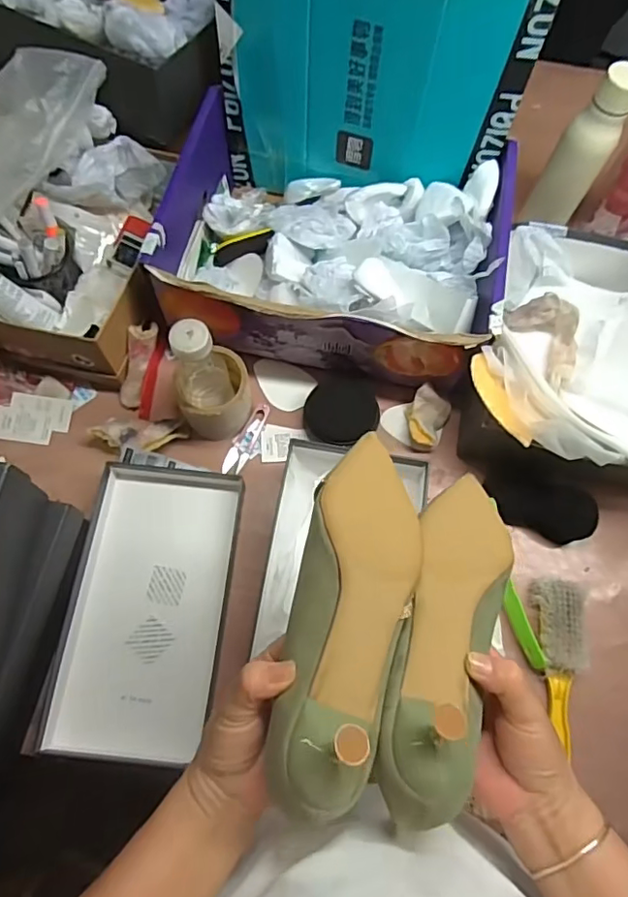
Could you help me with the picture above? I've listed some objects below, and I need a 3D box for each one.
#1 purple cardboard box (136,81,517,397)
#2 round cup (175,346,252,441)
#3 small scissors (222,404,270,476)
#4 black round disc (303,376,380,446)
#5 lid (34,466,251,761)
[{"bbox_3d":[0.023,-0.257,0.696,0.402,0.129,0.295,12,70,2],"label":"purple cardboard box"},{"bbox_3d":[-0.118,-0.063,0.646,0.082,0.091,0.072,-5,70,-4],"label":"round cup"},{"bbox_3d":[-0.083,-0.011,0.686,0.035,0.007,0.099,17,70,4],"label":"small scissors"},{"bbox_3d":[0.035,-0.048,0.692,0.093,0.017,0.085,1,70,-2],"label":"black round disc"},{"bbox_3d":[-0.181,0.170,0.601,0.167,0.034,0.306,6,70,0],"label":"lid"}]

